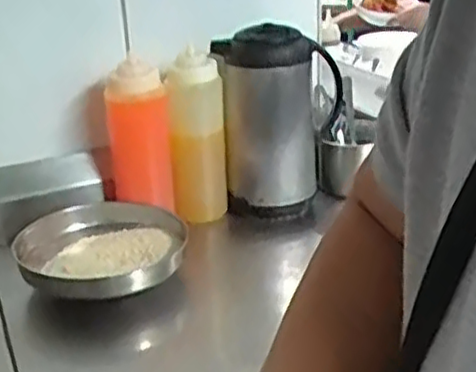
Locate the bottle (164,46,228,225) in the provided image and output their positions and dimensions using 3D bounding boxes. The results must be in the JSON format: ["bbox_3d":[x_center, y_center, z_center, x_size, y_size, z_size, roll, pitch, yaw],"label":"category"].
[{"bbox_3d":[-0.053,-0.056,0.947,0.073,0.229,0.060,-3,23,1],"label":"bottle"}]

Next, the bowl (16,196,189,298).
[{"bbox_3d":[-0.165,0.070,0.871,0.201,0.044,0.210,-3,23,1],"label":"bowl"}]

